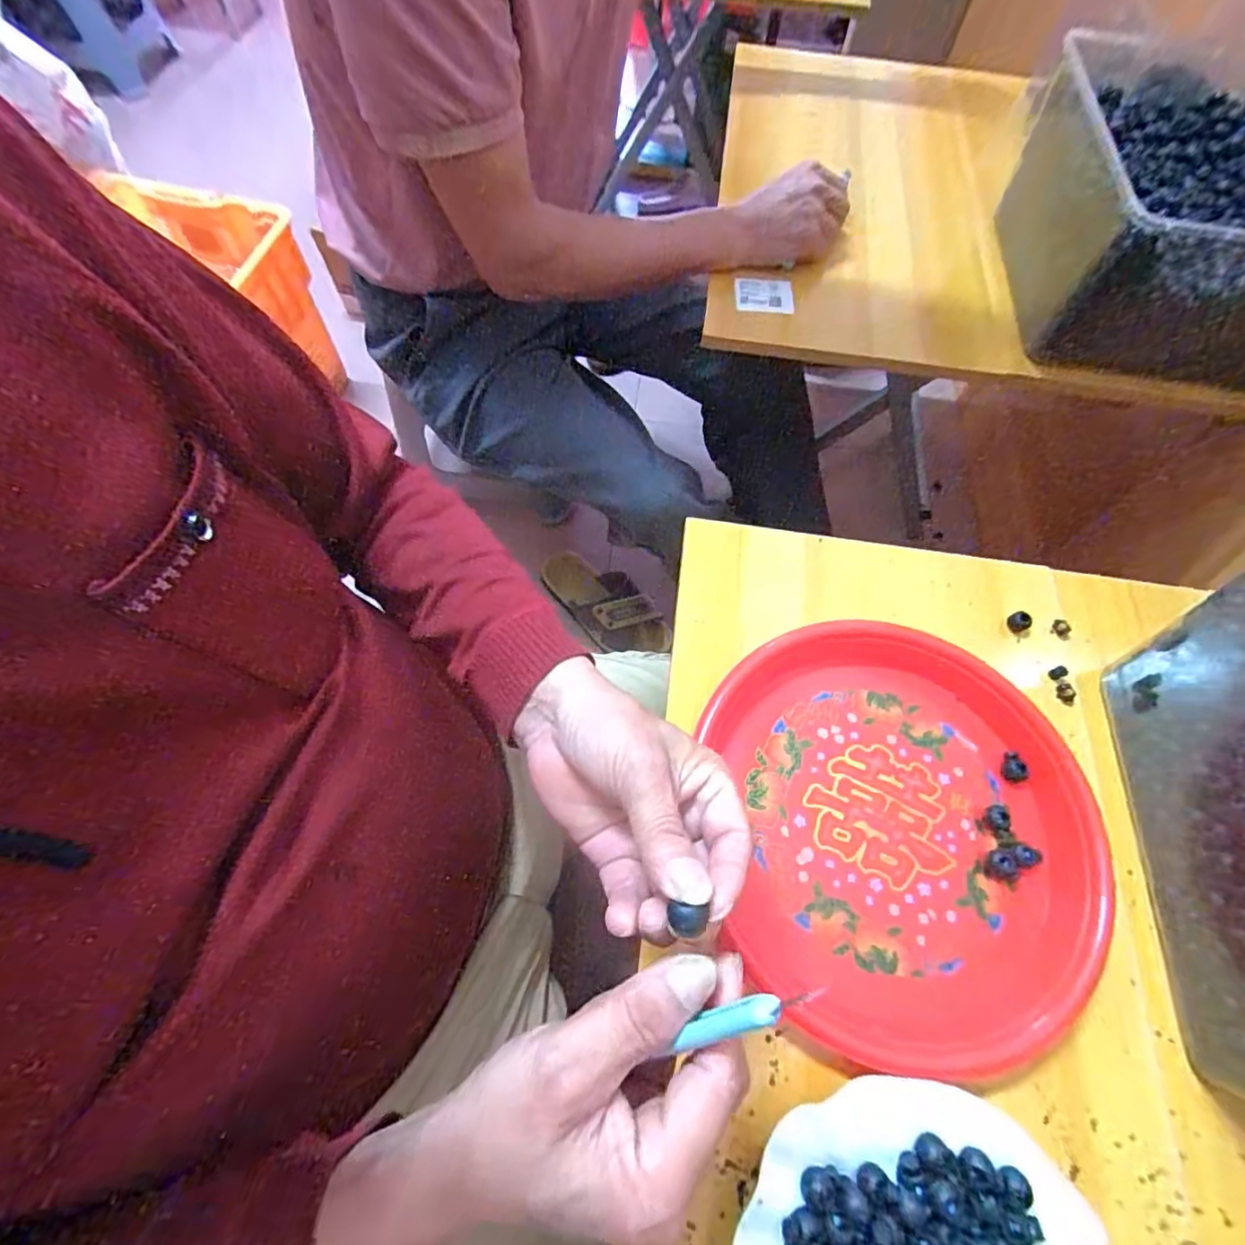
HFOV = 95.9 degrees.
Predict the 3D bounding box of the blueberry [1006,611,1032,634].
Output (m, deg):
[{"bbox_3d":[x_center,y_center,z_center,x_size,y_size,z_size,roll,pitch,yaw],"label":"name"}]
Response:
[{"bbox_3d":[0.308,-0.002,0.433,0.018,0.015,0.015,-31,70,-15],"label":"blueberry"}]

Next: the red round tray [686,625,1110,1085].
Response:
[{"bbox_3d":[0.181,0.122,0.357,0.233,0.032,0.245,1,65,-2],"label":"red round tray"}]

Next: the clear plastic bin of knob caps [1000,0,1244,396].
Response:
[{"bbox_3d":[0.574,-0.378,0.555,0.339,0.147,0.285,5,65,0],"label":"clear plastic bin of knob caps"}]

